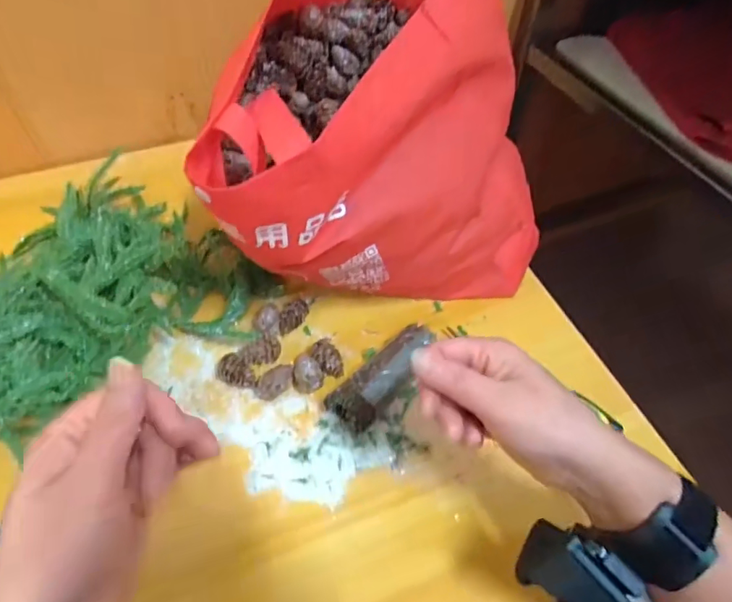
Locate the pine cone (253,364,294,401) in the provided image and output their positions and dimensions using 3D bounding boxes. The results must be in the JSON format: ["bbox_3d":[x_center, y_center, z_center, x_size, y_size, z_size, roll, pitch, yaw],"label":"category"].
[{"bbox_3d":[-0.074,0.069,0.417,0.034,0.022,0.021,-23,56,-17],"label":"pine cone"}]

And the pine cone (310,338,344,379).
[{"bbox_3d":[-0.033,0.050,0.429,0.024,0.027,0.025,0,53,-1],"label":"pine cone"}]

